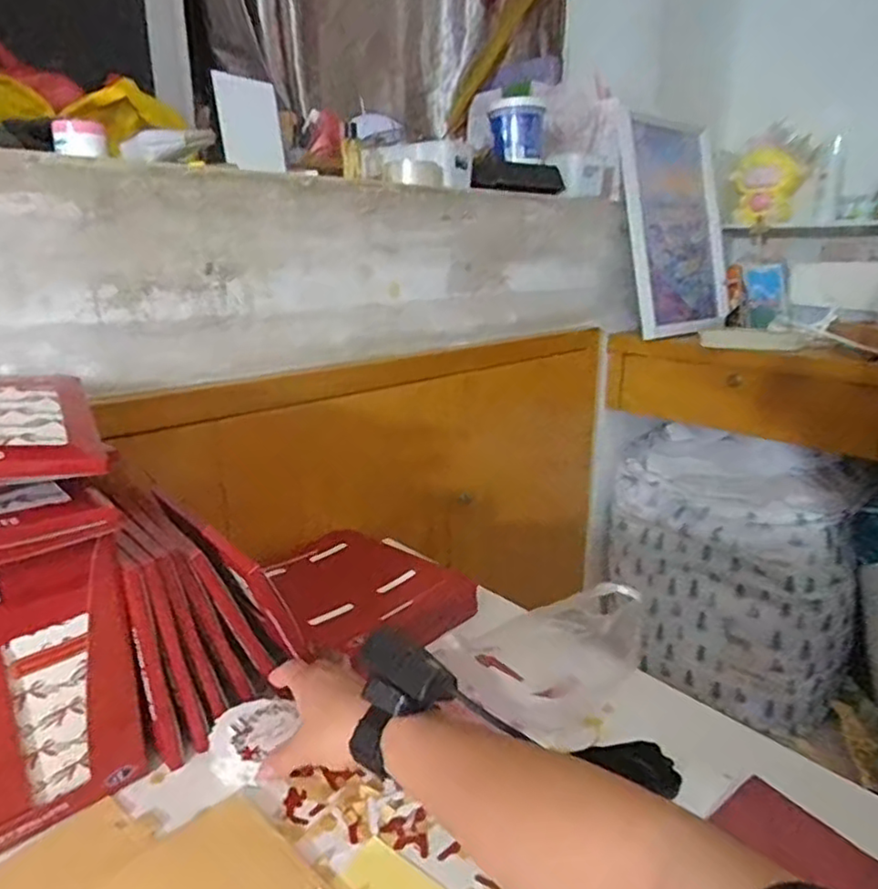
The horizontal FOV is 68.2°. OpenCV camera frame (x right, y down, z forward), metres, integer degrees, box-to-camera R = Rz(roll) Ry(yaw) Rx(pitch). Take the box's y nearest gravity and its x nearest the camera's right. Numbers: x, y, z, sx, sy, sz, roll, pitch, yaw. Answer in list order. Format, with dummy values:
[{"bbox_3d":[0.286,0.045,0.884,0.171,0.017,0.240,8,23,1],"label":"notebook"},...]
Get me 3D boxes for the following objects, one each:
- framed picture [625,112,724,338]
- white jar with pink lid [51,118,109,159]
[{"bbox_3d":[0.528,-0.486,1.417,0.323,0.460,0.049,-16,12,-34],"label":"framed picture"},{"bbox_3d":[-0.432,-0.368,0.780,0.057,0.045,0.058,-9,19,-28],"label":"white jar with pink lid"}]

